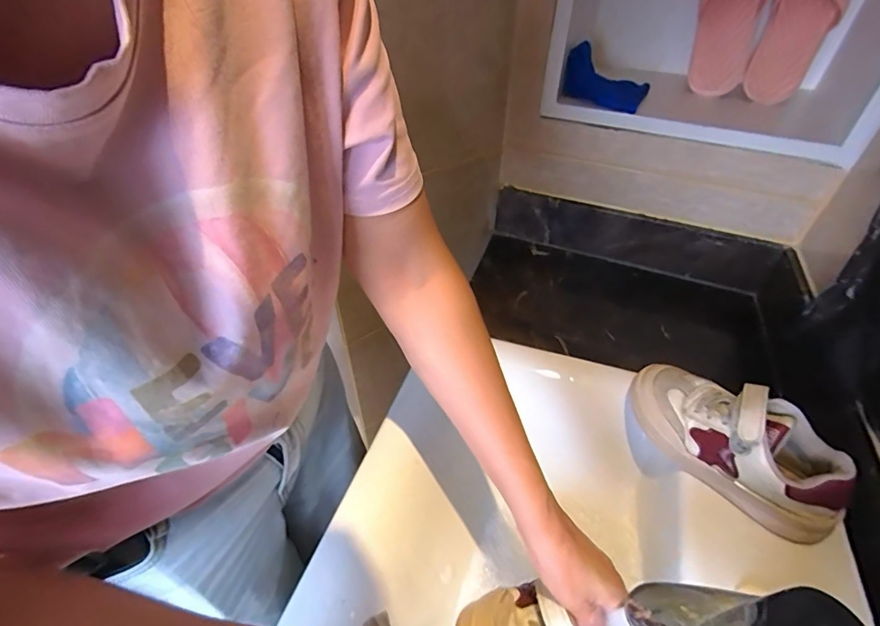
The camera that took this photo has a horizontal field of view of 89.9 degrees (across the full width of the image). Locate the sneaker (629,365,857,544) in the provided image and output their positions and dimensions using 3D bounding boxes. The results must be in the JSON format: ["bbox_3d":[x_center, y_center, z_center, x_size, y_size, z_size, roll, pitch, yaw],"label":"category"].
[{"bbox_3d":[0.275,0.115,0.423,0.079,0.087,0.190,-30,51,-27],"label":"sneaker"}]

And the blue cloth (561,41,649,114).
[{"bbox_3d":[0.281,-0.400,0.744,0.134,0.067,0.117,19,47,20],"label":"blue cloth"}]

